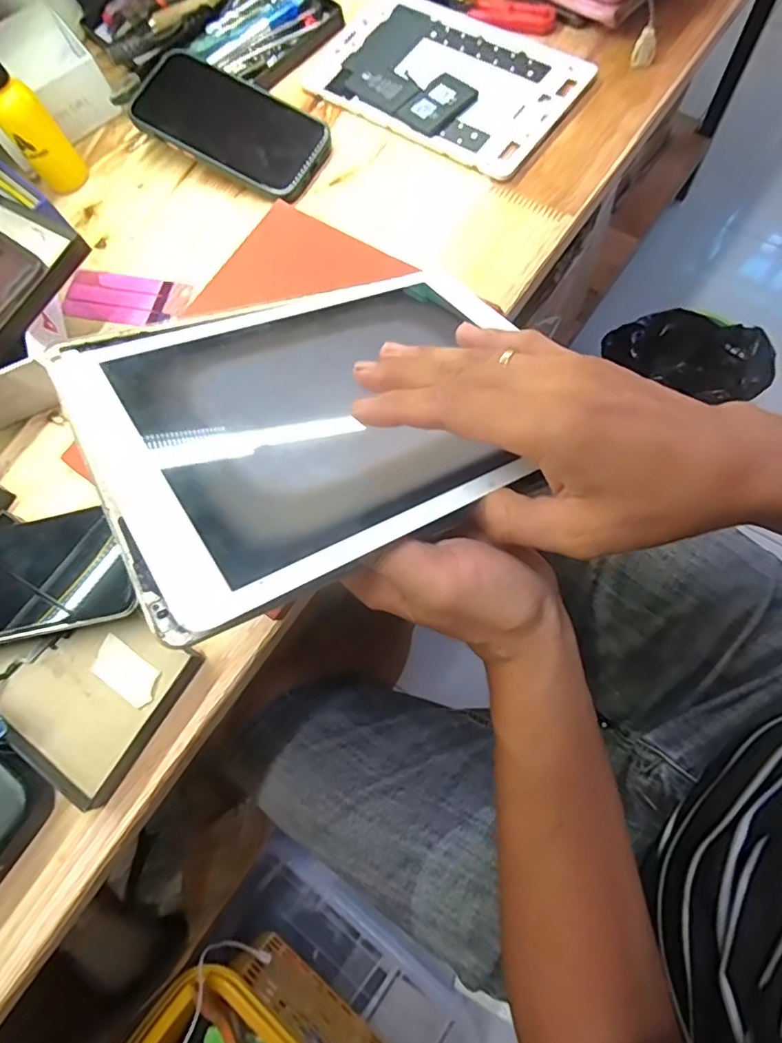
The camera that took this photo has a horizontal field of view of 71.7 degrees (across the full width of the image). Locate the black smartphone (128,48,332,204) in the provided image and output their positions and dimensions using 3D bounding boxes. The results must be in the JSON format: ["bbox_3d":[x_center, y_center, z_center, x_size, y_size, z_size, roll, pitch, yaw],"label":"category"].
[{"bbox_3d":[-0.124,-0.308,0.422,0.146,0.019,0.077,30,78,7],"label":"black smartphone"}]

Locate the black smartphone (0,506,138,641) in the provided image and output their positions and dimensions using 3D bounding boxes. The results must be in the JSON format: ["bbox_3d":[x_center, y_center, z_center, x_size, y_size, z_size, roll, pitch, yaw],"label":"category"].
[{"bbox_3d":[-0.222,0.034,0.321,0.133,0.013,0.070,-13,77,-4],"label":"black smartphone"}]

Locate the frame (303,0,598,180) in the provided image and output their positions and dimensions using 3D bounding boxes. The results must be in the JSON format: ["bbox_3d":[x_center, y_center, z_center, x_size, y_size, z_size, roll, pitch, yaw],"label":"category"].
[{"bbox_3d":[0.042,-0.355,0.431,0.206,0.007,0.125,34,82,14],"label":"frame"}]

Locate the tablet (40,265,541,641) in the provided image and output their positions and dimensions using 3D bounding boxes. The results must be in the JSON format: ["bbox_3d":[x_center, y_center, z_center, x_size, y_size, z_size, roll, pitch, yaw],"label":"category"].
[{"bbox_3d":[-0.025,-0.060,0.261,0.222,0.010,0.177,-23,58,-24],"label":"tablet"}]

